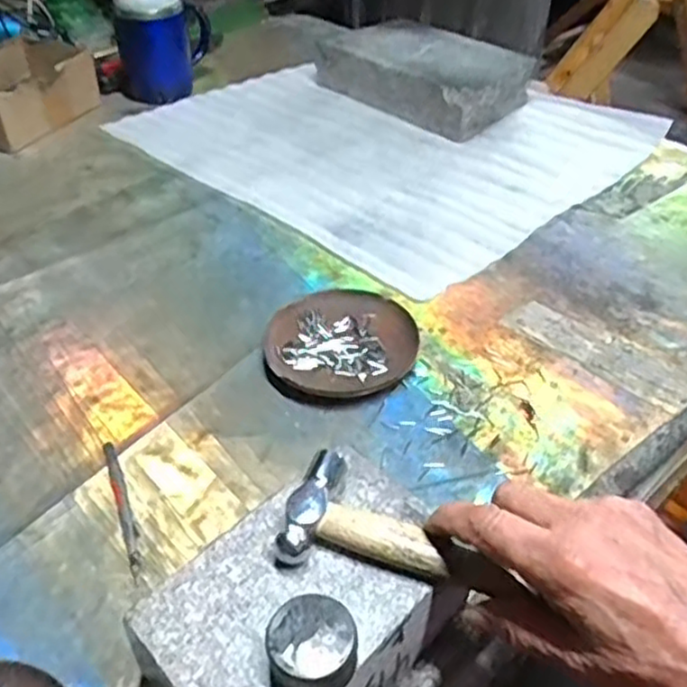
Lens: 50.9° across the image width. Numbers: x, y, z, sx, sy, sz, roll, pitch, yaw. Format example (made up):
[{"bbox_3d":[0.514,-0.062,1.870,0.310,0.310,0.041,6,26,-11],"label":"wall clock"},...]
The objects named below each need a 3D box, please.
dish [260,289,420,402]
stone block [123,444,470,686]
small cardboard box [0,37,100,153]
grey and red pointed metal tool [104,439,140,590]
[{"bbox_3d":[-0.002,-0.001,0.550,0.114,0.014,0.103,-16,44,-16],"label":"dish"},{"bbox_3d":[-0.016,0.136,0.360,0.103,0.062,0.158,31,51,31],"label":"stone block"},{"bbox_3d":[-0.387,-0.299,0.857,0.123,0.066,0.166,20,46,22],"label":"small cardboard box"},{"bbox_3d":[-0.137,0.100,0.447,0.009,0.006,0.106,-16,44,-16],"label":"grey and red pointed metal tool"}]

